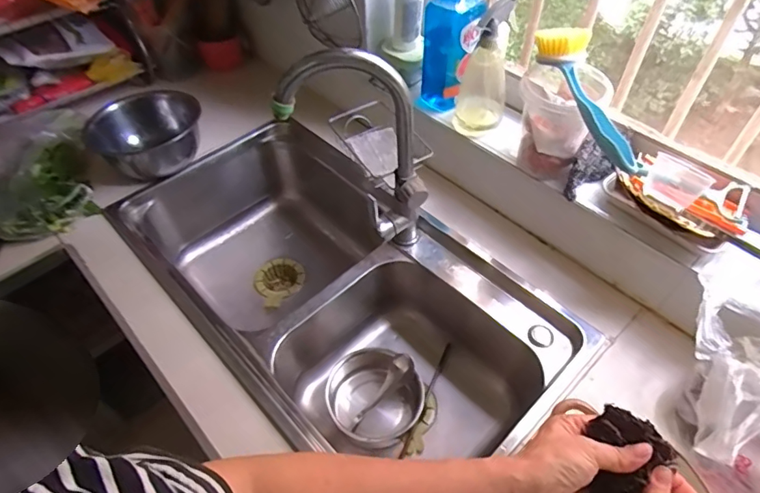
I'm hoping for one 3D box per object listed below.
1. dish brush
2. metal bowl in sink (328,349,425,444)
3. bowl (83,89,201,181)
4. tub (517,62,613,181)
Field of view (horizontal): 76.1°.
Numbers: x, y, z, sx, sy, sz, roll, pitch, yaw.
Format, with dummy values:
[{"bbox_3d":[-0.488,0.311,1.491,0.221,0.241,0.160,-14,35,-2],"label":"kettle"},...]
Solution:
[{"bbox_3d":[0.266,-0.193,0.619,0.064,0.048,0.268,-5,51,-2],"label":"dish brush"},{"bbox_3d":[-0.009,0.248,0.818,0.153,0.090,0.146,-1,51,1],"label":"metal bowl in sink"},{"bbox_3d":[-0.471,-0.224,0.995,0.218,0.090,0.218,-1,51,1],"label":"bowl"},{"bbox_3d":[0.273,-0.201,0.742,0.113,0.157,0.112,-1,51,1],"label":"tub"}]

